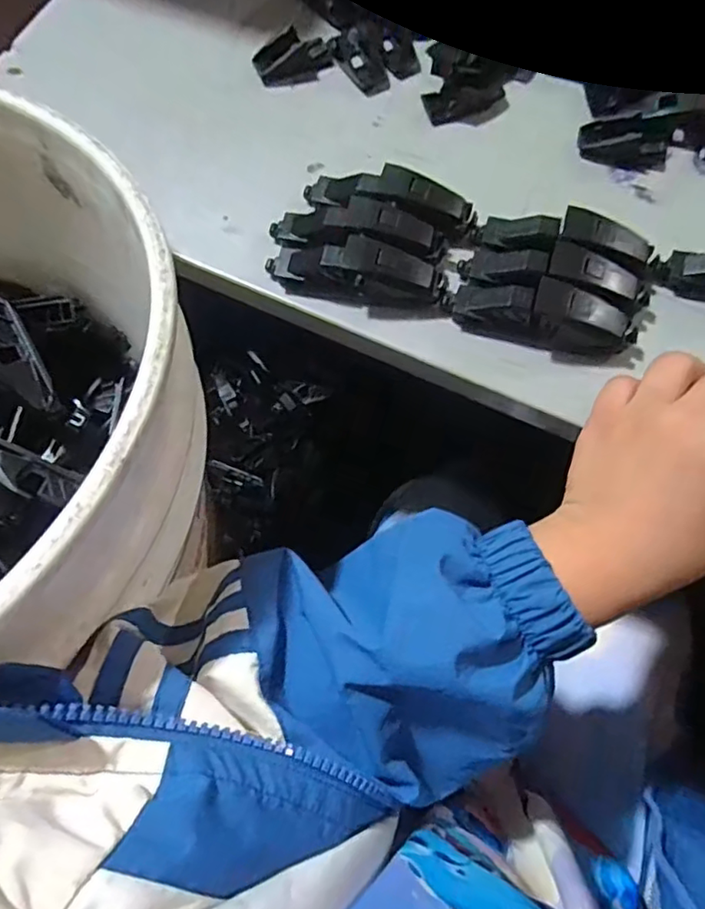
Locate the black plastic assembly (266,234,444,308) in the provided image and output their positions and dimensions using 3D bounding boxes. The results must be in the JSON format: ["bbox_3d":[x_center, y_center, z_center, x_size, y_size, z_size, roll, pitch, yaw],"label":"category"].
[{"bbox_3d":[0.001,-0.081,0.264,0.077,0.024,0.021,6,72,5],"label":"black plastic assembly"}]

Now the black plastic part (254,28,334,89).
[{"bbox_3d":[-0.031,-0.211,0.314,0.039,0.015,0.021,-21,72,-5],"label":"black plastic part"}]

